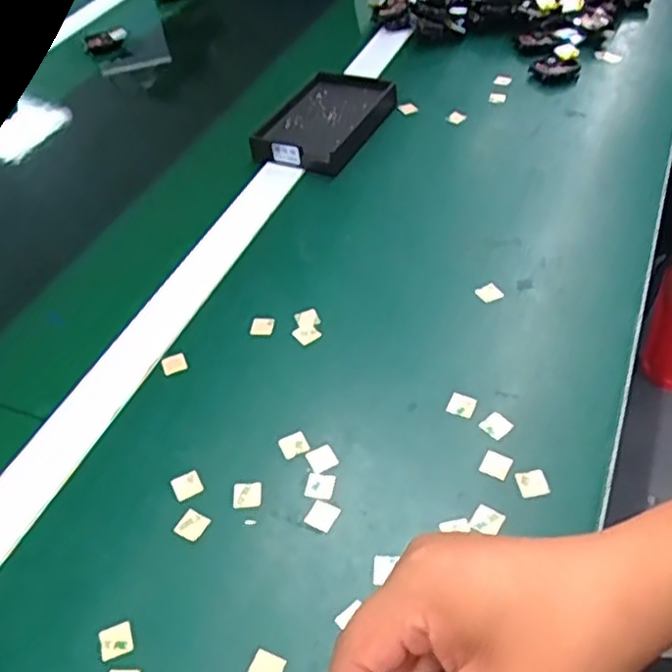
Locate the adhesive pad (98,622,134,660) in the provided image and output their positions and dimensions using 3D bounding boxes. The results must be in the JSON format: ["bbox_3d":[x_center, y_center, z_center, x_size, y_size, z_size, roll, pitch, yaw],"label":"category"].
[{"bbox_3d":[-0.111,0.154,0.349,0.016,0.004,0.015,-16,52,-14],"label":"adhesive pad"}]

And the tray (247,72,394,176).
[{"bbox_3d":[-0.011,-0.208,0.668,0.100,0.021,0.145,16,50,20],"label":"tray"}]

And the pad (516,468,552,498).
[{"bbox_3d":[0.111,0.083,0.391,0.016,0.004,0.015,-12,46,-5],"label":"pad"}]

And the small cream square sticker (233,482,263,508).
[{"bbox_3d":[-0.051,0.091,0.401,0.017,0.004,0.016,-6,46,0],"label":"small cream square sticker"}]

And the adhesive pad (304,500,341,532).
[{"bbox_3d":[-0.008,0.100,0.388,0.016,0.004,0.016,20,52,23],"label":"adhesive pad"}]

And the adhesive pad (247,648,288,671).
[{"bbox_3d":[-0.034,0.160,0.333,0.016,0.004,0.016,17,50,21],"label":"adhesive pad"}]

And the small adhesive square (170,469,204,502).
[{"bbox_3d":[-0.088,0.088,0.409,0.016,0.004,0.016,-24,49,-17],"label":"small adhesive square"}]

